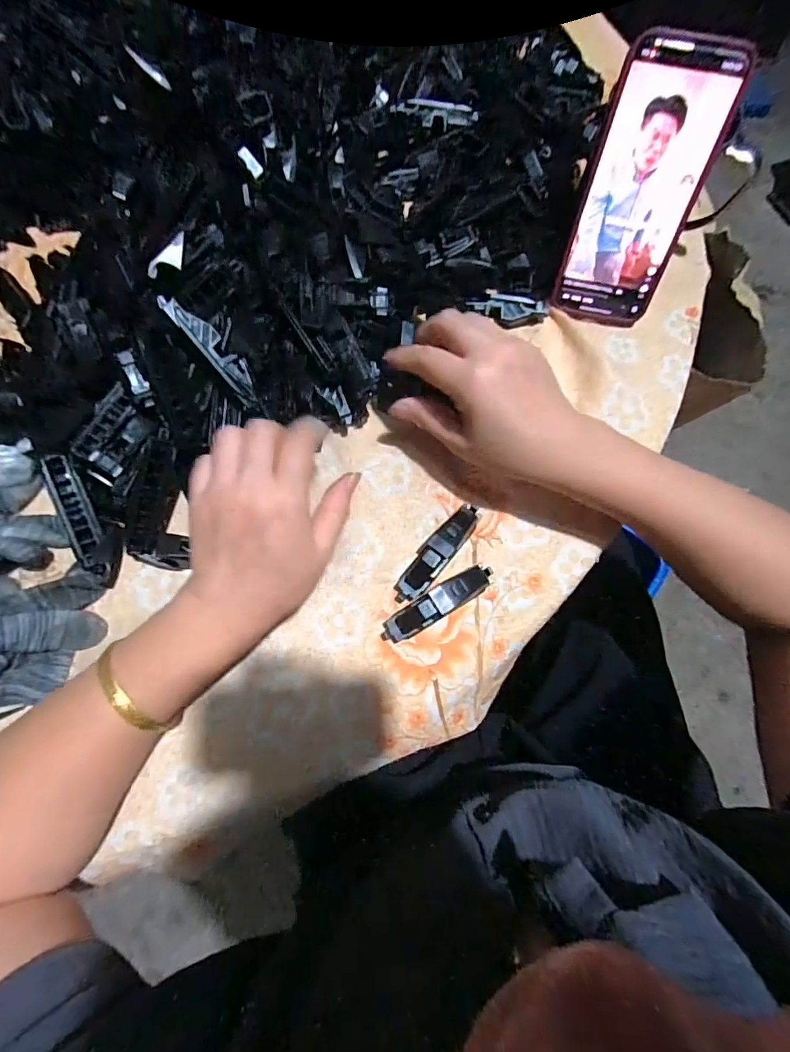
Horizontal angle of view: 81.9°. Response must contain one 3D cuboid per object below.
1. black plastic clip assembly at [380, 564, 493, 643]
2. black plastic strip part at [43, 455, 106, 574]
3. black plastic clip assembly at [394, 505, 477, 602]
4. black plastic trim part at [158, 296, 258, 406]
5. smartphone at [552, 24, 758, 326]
[{"bbox_3d":[0.029,0.051,0.301,0.082,0.020,0.018,-30,76,-7],"label":"black plastic clip assembly"},{"bbox_3d":[-0.206,-0.008,0.298,0.018,0.004,0.078,-22,96,-38],"label":"black plastic strip part"},{"bbox_3d":[0.029,0.017,0.311,0.021,0.020,0.081,38,78,10],"label":"black plastic clip assembly"},{"bbox_3d":[-0.113,-0.111,0.288,0.077,0.005,0.020,51,54,-20],"label":"black plastic trim part"},{"bbox_3d":[0.176,-0.237,0.328,0.078,0.166,0.014,12,40,4],"label":"smartphone"}]

